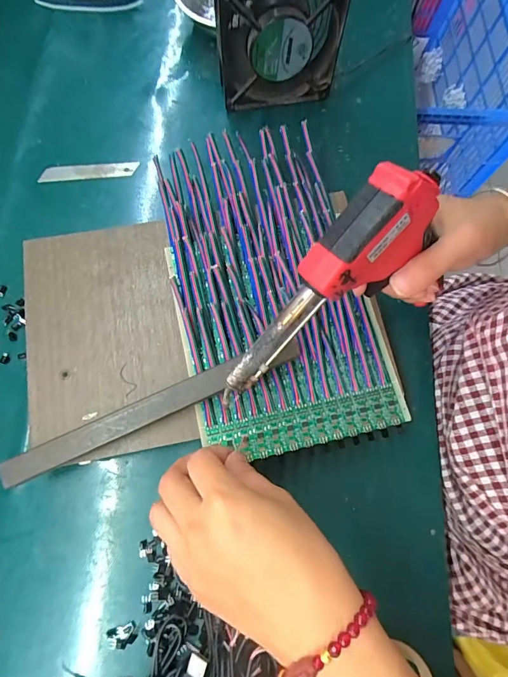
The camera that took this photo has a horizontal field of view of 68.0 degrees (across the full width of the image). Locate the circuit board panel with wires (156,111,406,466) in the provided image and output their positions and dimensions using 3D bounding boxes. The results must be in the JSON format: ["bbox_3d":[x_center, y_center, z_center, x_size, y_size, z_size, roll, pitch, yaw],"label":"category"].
[{"bbox_3d":[0.014,-0.053,0.323,0.161,0.027,0.284,-14,74,-6],"label":"circuit board panel with wires"}]

